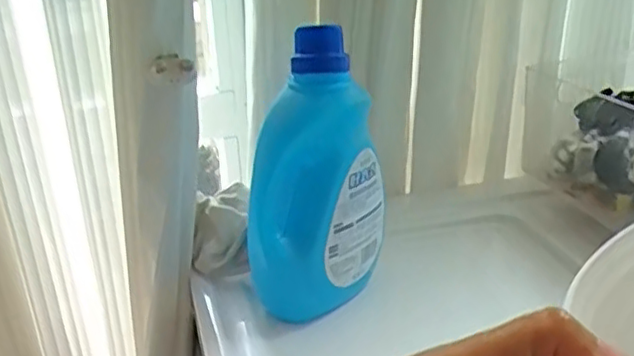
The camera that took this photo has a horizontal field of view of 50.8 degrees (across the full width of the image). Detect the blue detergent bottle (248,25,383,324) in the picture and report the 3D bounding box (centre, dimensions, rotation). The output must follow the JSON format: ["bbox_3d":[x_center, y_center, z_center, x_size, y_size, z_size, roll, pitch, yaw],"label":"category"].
[{"bbox_3d":[-0.005,0.005,0.674,0.082,0.265,0.148,16,37,34],"label":"blue detergent bottle"}]

